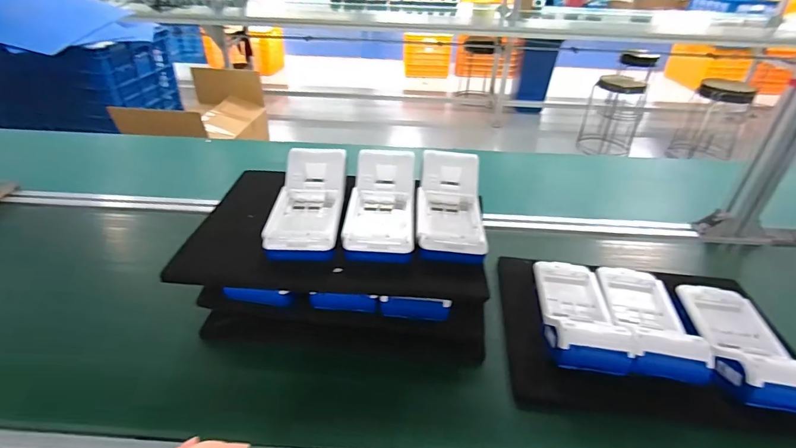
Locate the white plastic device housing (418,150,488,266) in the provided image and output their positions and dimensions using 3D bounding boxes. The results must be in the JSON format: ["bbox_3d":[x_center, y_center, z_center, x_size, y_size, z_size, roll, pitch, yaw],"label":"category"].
[{"bbox_3d":[0.066,-0.028,0.526,0.082,0.053,0.172,3,34,2],"label":"white plastic device housing"}]

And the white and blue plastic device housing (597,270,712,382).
[{"bbox_3d":[0.307,0.115,0.521,0.091,0.039,0.190,10,22,11],"label":"white and blue plastic device housing"}]

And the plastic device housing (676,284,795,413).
[{"bbox_3d":[0.404,0.139,0.496,0.102,0.050,0.196,12,22,14],"label":"plastic device housing"}]

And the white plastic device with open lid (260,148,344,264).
[{"bbox_3d":[-0.111,-0.030,0.521,0.082,0.060,0.169,0,34,-2],"label":"white plastic device with open lid"}]

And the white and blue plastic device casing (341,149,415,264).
[{"bbox_3d":[-0.020,-0.029,0.521,0.081,0.054,0.175,2,34,0],"label":"white and blue plastic device casing"}]

